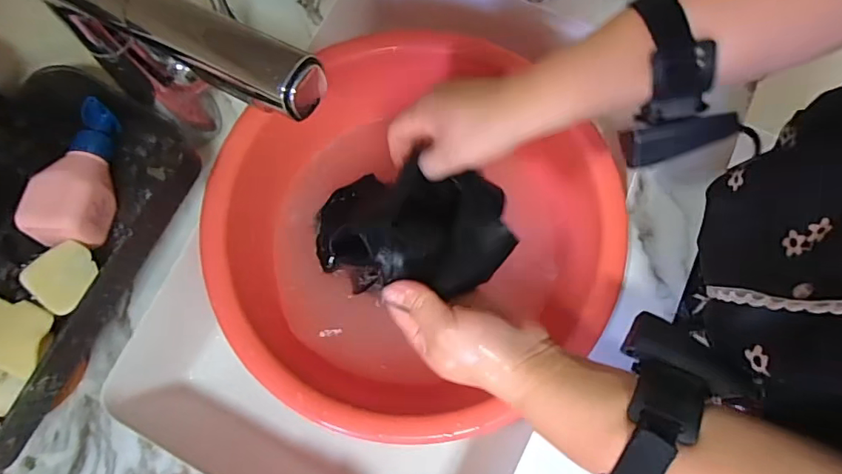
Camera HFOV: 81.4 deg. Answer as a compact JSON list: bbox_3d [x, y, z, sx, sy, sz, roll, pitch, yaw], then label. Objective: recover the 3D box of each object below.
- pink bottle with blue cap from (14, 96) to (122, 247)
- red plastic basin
[{"bbox_3d":[-0.242,-0.047,0.350,0.044,0.040,0.107,-2,62,-1],"label":"pink bottle with blue cap"},{"bbox_3d":[-0.012,-0.006,0.460,0.339,0.087,0.320,0,76,0],"label":"red plastic basin"}]

